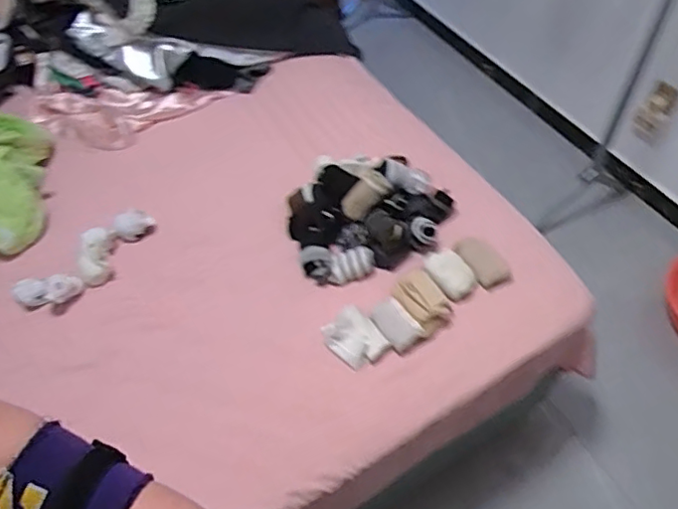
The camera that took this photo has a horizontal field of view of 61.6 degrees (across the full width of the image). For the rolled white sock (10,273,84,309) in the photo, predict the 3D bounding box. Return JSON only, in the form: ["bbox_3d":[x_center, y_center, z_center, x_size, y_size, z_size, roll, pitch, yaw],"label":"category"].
[{"bbox_3d":[-0.578,0.072,1.129,0.133,0.039,0.054,-3,53,-2],"label":"rolled white sock"}]

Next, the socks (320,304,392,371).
[{"bbox_3d":[0.026,0.146,1.043,0.097,0.030,0.116,-28,57,-19],"label":"socks"}]

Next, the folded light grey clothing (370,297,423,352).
[{"bbox_3d":[0.103,0.128,1.049,0.062,0.035,0.095,-28,57,-19],"label":"folded light grey clothing"}]

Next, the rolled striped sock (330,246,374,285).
[{"bbox_3d":[0.026,0.022,1.133,0.090,0.036,0.059,-19,55,-13],"label":"rolled striped sock"}]

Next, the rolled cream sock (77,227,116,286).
[{"bbox_3d":[-0.499,0.005,1.169,0.059,0.050,0.117,-7,53,-5],"label":"rolled cream sock"}]

